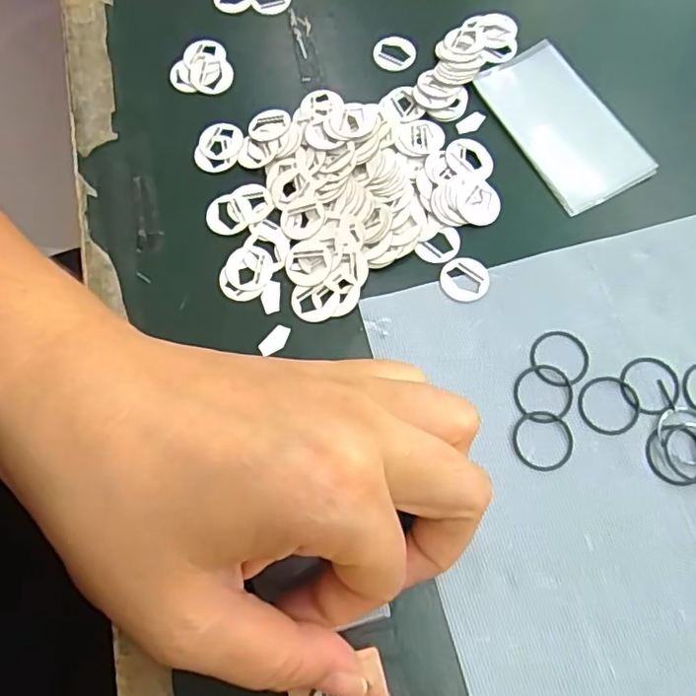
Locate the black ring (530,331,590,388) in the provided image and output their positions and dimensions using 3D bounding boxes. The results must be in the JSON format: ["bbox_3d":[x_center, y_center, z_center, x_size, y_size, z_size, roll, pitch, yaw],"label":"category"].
[{"bbox_3d":[0.076,0.004,0.212,0.021,0.004,0.021,0,71,1],"label":"black ring"}]

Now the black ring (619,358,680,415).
[{"bbox_3d":[0.107,0.013,0.208,0.022,0.004,0.020,0,71,1],"label":"black ring"}]

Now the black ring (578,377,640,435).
[{"bbox_3d":[0.091,0.020,0.207,0.021,0.004,0.021,0,71,1],"label":"black ring"}]

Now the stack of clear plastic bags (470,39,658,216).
[{"bbox_3d":[0.088,-0.092,0.245,0.043,0.005,0.074,-29,73,-8],"label":"stack of clear plastic bags"}]

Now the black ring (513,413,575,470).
[{"bbox_3d":[0.067,0.032,0.203,0.021,0.004,0.021,0,71,1],"label":"black ring"}]

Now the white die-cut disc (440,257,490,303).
[{"bbox_3d":[0.044,-0.026,0.223,0.018,0.004,0.017,0,71,1],"label":"white die-cut disc"}]

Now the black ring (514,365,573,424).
[{"bbox_3d":[0.069,0.016,0.209,0.020,0.004,0.022,0,71,1],"label":"black ring"}]

